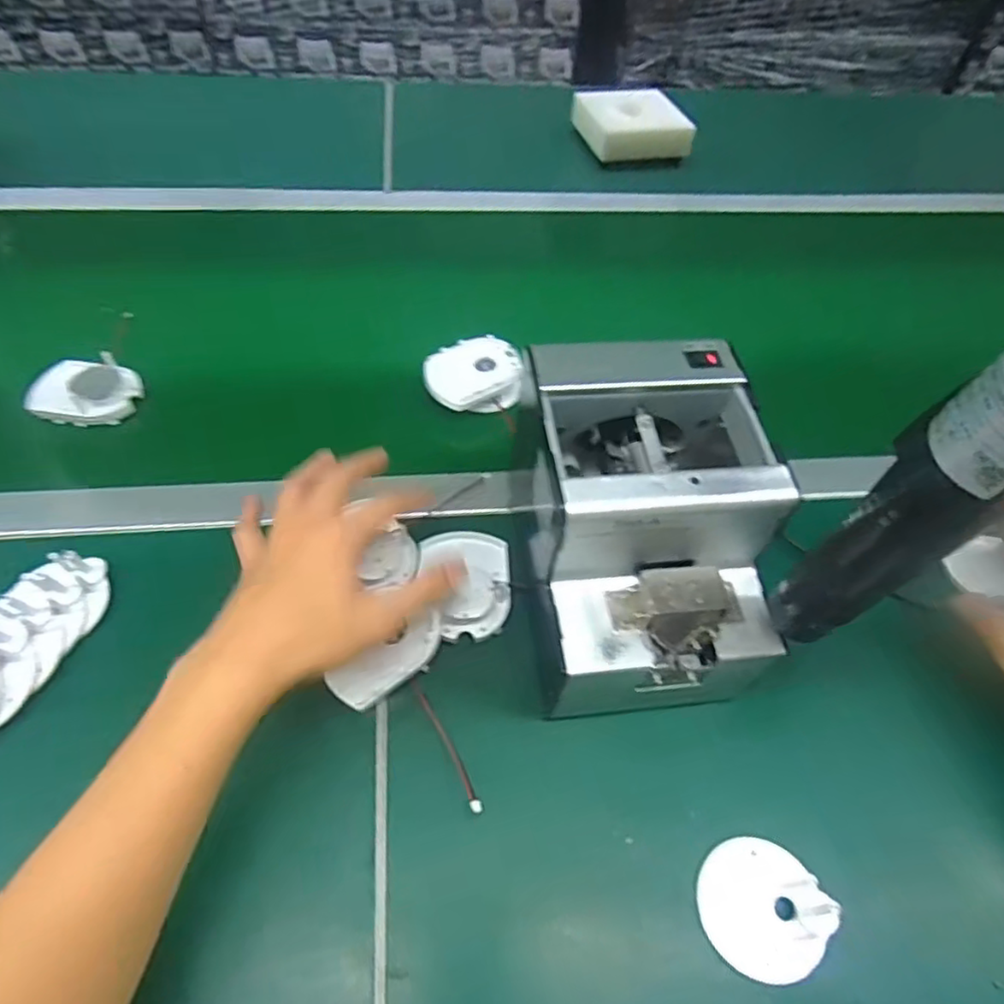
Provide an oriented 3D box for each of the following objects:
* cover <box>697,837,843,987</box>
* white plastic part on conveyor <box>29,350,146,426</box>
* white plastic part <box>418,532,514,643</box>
[{"bbox_3d":[0.138,0.215,0.342,0.061,0.016,0.063,2,52,-3],"label":"cover"},{"bbox_3d":[-0.336,-0.088,0.525,0.070,0.028,0.058,4,52,-2],"label":"white plastic part on conveyor"},{"bbox_3d":[-0.024,0.052,0.431,0.059,0.017,0.076,-1,53,-5],"label":"white plastic part"}]

